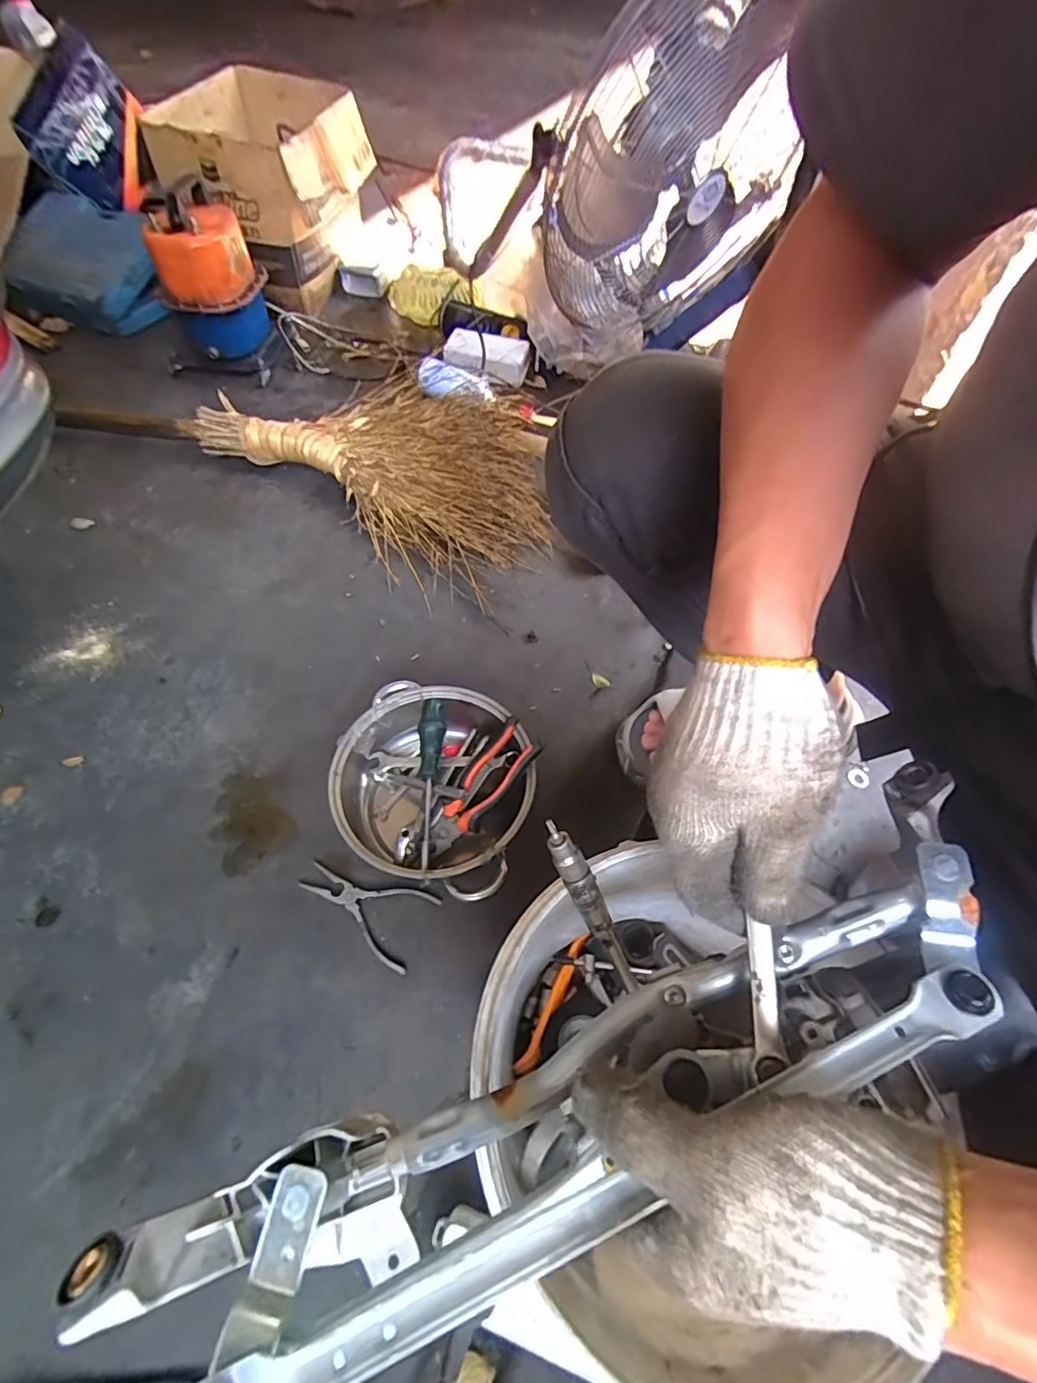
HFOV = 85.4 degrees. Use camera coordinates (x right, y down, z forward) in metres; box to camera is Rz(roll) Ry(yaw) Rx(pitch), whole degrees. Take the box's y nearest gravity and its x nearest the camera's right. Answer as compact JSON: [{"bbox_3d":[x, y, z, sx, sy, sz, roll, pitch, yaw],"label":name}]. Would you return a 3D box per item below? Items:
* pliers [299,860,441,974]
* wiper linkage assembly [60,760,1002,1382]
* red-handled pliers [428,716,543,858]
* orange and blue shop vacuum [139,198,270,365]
[{"bbox_3d":[-0.164,0.226,0.594,0.140,0.015,0.079,22,59,13],"label":"pliers"},{"bbox_3d":[0.042,0.181,0.269,0.462,0.083,0.104,-23,60,-7],"label":"wiper linkage assembly"},{"bbox_3d":[-0.042,0.108,0.606,0.049,0.019,0.167,40,94,22],"label":"red-handled pliers"},{"bbox_3d":[-0.614,-0.828,1.134,0.186,0.237,0.210,-6,58,-5],"label":"orange and blue shop vacuum"}]

